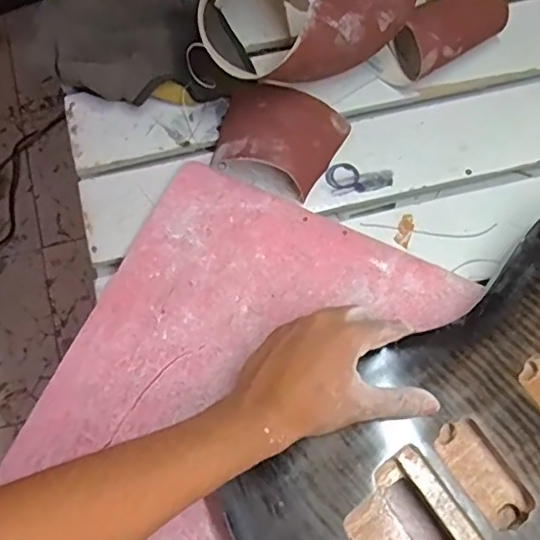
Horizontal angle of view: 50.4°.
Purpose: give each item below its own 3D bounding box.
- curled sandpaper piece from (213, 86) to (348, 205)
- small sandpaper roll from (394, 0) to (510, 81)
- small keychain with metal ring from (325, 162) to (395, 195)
[{"bbox_3d":[0.010,-0.136,0.557,0.116,0.040,0.099,22,72,6],"label":"curled sandpaper piece"},{"bbox_3d":[0.183,-0.246,0.588,0.122,0.063,0.059,-35,75,-12],"label":"small sandpaper roll"},{"bbox_3d":[0.089,-0.093,0.570,0.063,0.004,0.033,-8,71,-4],"label":"small keychain with metal ring"}]

